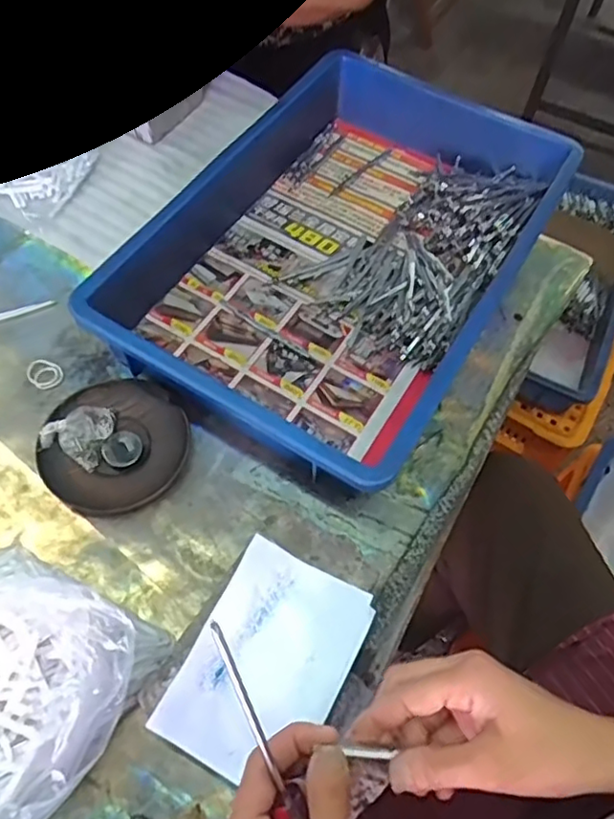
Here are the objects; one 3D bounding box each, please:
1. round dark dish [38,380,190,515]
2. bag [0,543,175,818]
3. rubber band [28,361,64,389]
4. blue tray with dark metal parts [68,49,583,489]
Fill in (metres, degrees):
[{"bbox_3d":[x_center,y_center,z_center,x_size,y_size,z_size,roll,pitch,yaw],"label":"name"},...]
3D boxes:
[{"bbox_3d":[-0.155,0.027,0.501,0.113,0.016,0.113,2,60,-3],"label":"round dark dish"},{"bbox_3d":[-0.179,0.167,0.370,0.133,0.095,0.136,24,62,10],"label":"bag"},{"bbox_3d":[-0.230,-0.031,0.536,0.026,0.004,0.032,-31,67,-20],"label":"rubber band"},{"bbox_3d":[0.038,-0.152,0.574,0.290,0.074,0.428,29,63,13],"label":"blue tray with dark metal parts"}]

